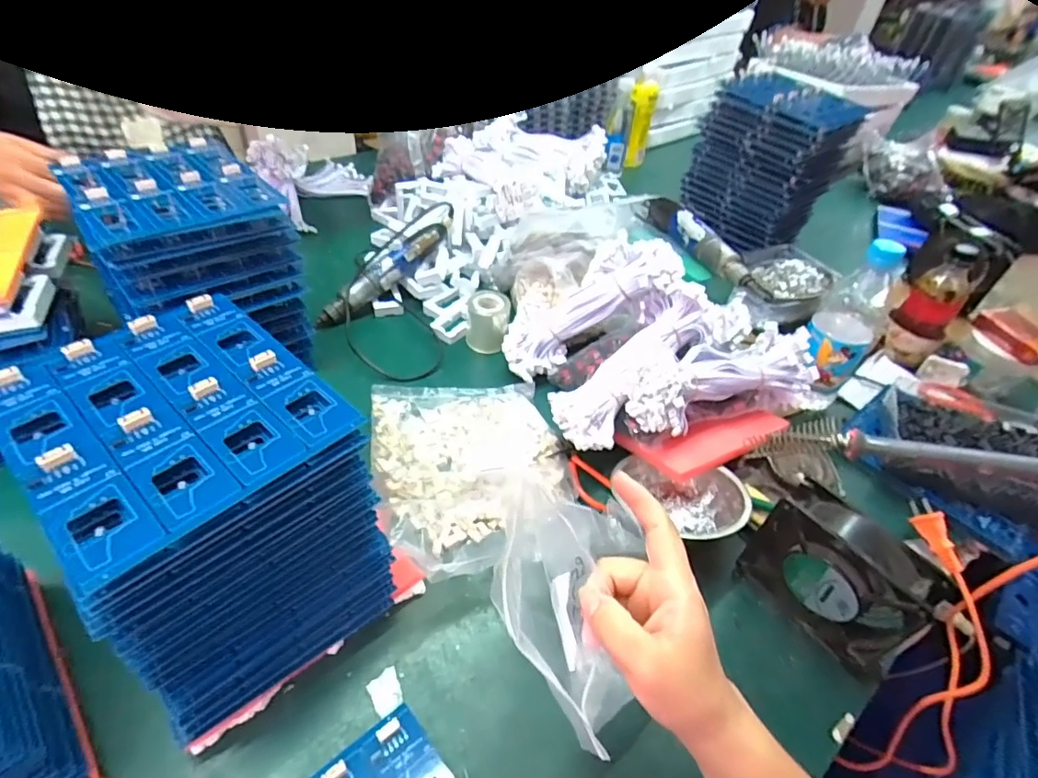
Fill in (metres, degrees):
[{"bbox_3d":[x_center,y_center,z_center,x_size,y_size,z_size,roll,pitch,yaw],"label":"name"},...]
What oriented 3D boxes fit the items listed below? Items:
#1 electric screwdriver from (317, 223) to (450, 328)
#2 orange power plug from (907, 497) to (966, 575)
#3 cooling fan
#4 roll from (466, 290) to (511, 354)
[{"bbox_3d":[-0.186,-0.164,0.733,0.035,0.040,0.232,35,67,27],"label":"electric screwdriver"},{"bbox_3d":[0.410,0.143,0.507,0.015,0.024,0.070,-4,58,-10],"label":"orange power plug"},{"bbox_3d":[0.258,0.157,0.422,0.045,0.124,0.129,-25,52,-28],"label":"cooling fan"},{"bbox_3d":[-0.041,-0.090,0.697,0.054,0.072,0.054,3,44,-3],"label":"roll"}]

